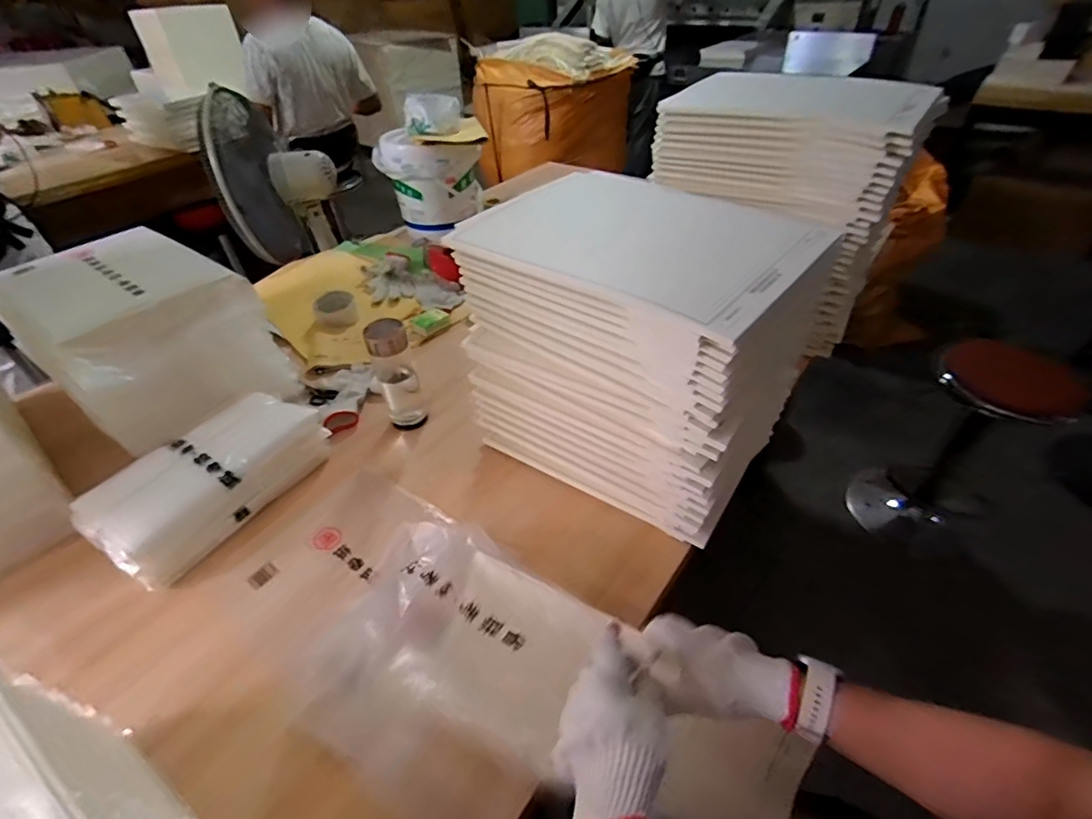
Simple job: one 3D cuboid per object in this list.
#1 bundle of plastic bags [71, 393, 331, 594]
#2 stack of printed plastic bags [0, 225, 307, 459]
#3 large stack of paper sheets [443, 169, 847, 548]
[{"bbox_3d":[-0.500,0.095,0.771,0.175,0.072,0.306,20,45,24],"label":"bundle of plastic bags"},{"bbox_3d":[-0.707,-0.145,0.914,0.442,0.193,0.291,28,48,30],"label":"stack of printed plastic bags"},{"bbox_3d":[0.106,-0.093,0.720,0.426,0.366,0.288,29,49,31],"label":"large stack of paper sheets"}]

